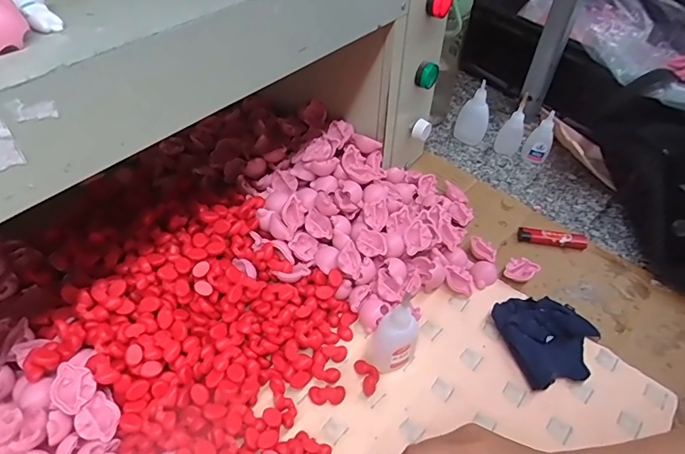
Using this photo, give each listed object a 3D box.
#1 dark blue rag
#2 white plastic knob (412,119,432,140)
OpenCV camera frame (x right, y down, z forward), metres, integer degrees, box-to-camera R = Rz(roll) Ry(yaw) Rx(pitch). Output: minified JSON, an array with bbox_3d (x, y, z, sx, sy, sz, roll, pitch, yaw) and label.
[{"bbox_3d":[0.201,0.105,0.423,0.089,0.019,0.086,-9,51,-9],"label":"dark blue rag"},{"bbox_3d":[0.097,-0.119,0.534,0.022,0.026,0.013,-32,57,-25],"label":"white plastic knob"}]

